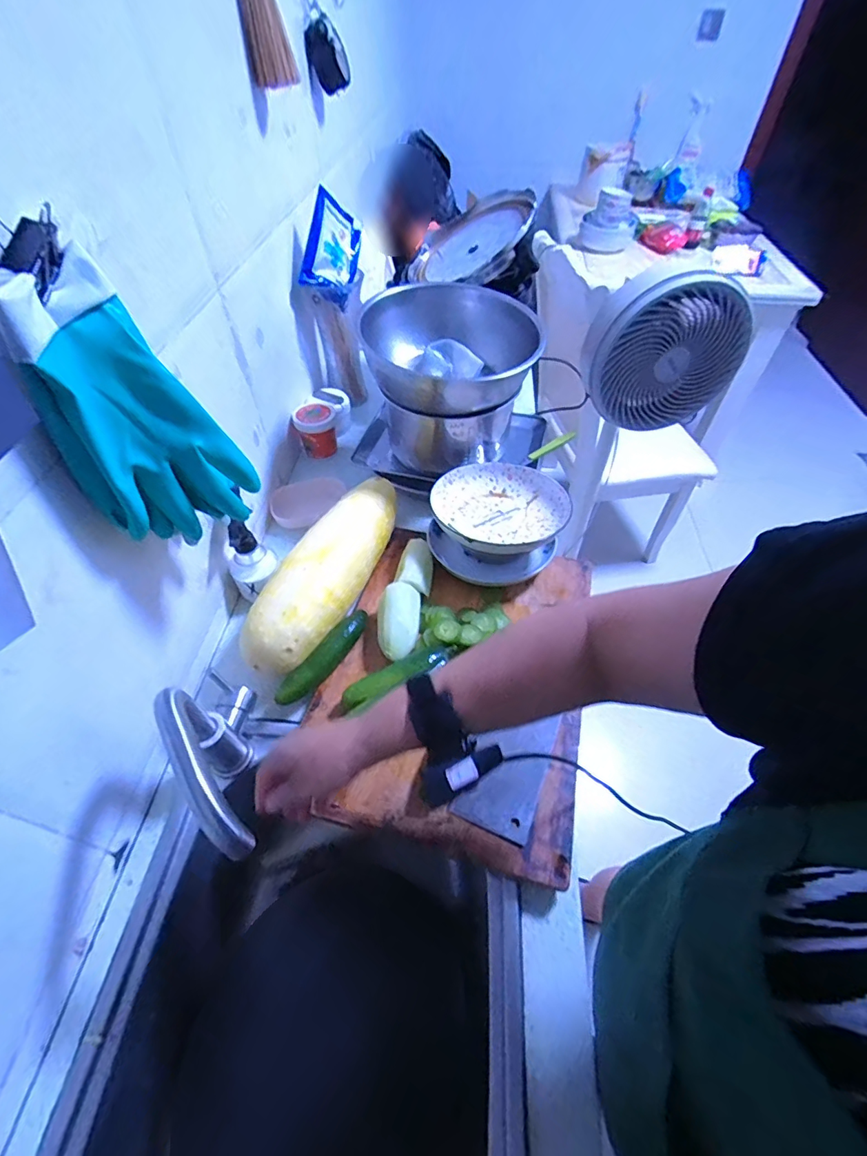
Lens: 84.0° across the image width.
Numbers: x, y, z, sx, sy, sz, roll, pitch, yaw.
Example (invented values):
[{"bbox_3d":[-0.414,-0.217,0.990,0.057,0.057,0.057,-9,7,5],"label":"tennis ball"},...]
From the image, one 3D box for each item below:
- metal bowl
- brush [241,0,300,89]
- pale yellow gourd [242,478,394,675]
[{"bbox_3d":[0.028,-0.354,0.750,0.248,0.099,0.235,0,51,0],"label":"metal bowl"},{"bbox_3d":[-0.222,-0.769,0.598,0.057,0.219,0.024,-9,51,-7],"label":"brush"},{"bbox_3d":[-0.134,-0.023,0.673,0.088,0.082,0.347,21,54,16],"label":"pale yellow gourd"}]

